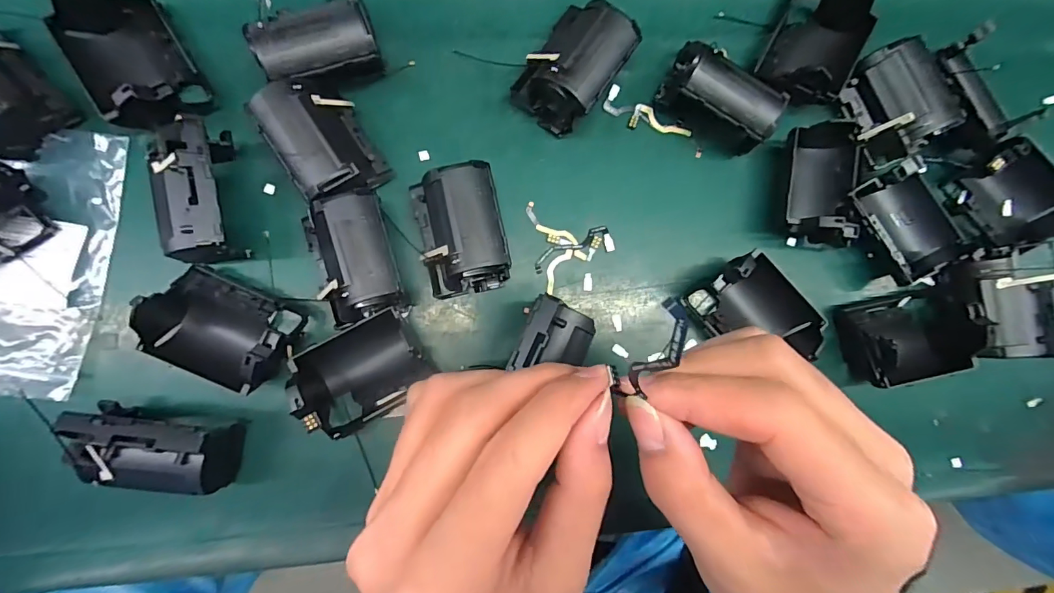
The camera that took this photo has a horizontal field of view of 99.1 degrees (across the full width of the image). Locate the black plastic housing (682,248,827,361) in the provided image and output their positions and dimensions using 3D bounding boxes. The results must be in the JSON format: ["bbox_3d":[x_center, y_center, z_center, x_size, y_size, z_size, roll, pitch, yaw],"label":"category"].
[{"bbox_3d":[0.143,0.009,0.281,0.053,0.041,0.076,-43,92,-6],"label":"black plastic housing"}]

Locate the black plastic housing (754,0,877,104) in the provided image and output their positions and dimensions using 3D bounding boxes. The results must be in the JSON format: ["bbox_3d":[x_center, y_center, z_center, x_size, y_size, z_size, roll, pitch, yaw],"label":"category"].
[{"bbox_3d":[0.188,-0.165,0.289,0.052,0.033,0.075,27,85,-4],"label":"black plastic housing"}]

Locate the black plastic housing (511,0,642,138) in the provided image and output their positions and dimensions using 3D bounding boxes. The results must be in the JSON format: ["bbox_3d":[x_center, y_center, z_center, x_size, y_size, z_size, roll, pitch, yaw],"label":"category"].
[{"bbox_3d":[0.029,-0.141,0.276,0.049,0.042,0.069,37,84,-3],"label":"black plastic housing"}]

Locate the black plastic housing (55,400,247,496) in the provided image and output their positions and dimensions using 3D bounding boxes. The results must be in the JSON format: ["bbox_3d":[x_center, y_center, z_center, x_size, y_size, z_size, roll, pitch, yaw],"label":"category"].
[{"bbox_3d":[-0.197,0.080,0.241,0.072,0.048,0.043,9,86,-5],"label":"black plastic housing"}]

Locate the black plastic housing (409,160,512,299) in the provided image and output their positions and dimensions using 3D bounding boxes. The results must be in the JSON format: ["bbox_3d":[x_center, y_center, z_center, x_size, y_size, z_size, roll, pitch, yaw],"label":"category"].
[{"bbox_3d":[-0.039,-0.038,0.266,0.049,0.041,0.071,-12,88,-6],"label":"black plastic housing"}]

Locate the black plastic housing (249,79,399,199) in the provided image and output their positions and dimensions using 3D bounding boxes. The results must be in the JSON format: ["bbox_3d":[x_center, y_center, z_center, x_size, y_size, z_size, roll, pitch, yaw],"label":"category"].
[{"bbox_3d":[-0.116,-0.087,0.260,0.049,0.041,0.066,-30,90,-6],"label":"black plastic housing"}]

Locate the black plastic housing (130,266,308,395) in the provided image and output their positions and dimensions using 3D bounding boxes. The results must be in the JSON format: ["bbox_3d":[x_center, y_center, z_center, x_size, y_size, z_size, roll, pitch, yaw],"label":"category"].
[{"bbox_3d":[-0.171,0.020,0.249,0.082,0.043,0.056,27,85,-4],"label":"black plastic housing"}]

